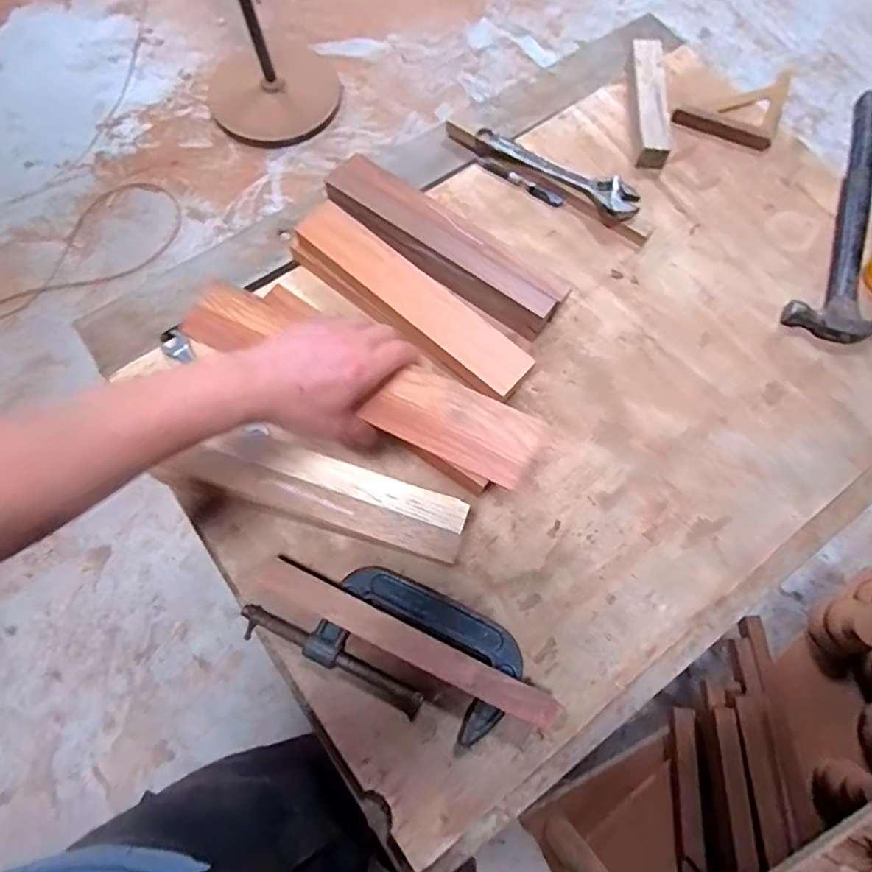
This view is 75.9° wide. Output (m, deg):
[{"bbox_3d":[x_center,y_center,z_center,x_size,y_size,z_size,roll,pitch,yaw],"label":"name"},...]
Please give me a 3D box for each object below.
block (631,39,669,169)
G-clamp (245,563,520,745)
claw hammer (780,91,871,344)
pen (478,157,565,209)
[{"bbox_3d":[0.306,-0.480,0.807,0.047,0.042,0.203,2,72,0],"label":"block"},{"bbox_3d":[-0.050,0.202,0.576,0.270,0.025,0.115,25,73,7],"label":"G-clamp"},{"bbox_3d":[0.578,-0.295,0.746,0.115,0.034,0.402,25,73,7],"label":"claw hammer"},{"bbox_3d":[0.116,-0.351,0.776,0.132,0.014,0.013,33,74,10],"label":"pen"}]

